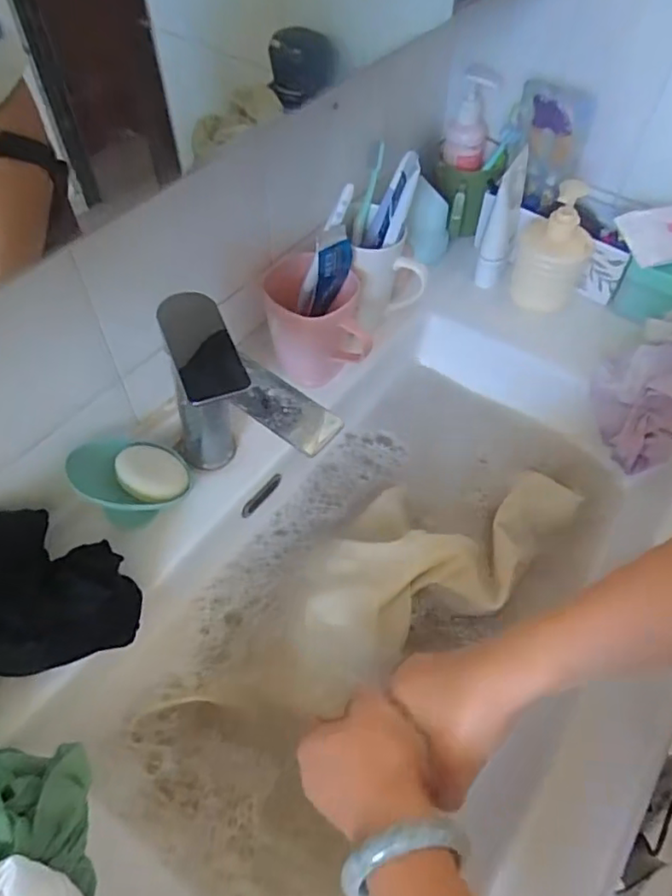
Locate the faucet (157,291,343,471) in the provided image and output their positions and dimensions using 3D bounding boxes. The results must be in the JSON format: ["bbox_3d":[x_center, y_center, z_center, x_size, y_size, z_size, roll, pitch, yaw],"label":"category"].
[{"bbox_3d":[-0.079,-0.027,0.492,0.174,0.189,0.043,31,59,19],"label":"faucet"}]

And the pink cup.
[{"bbox_3d":[-0.020,-0.128,0.618,0.093,0.098,0.092,1,54,-1],"label":"pink cup"}]

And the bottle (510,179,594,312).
[{"bbox_3d":[0.239,-0.226,0.662,0.078,0.131,0.076,22,56,14],"label":"bottle"}]

